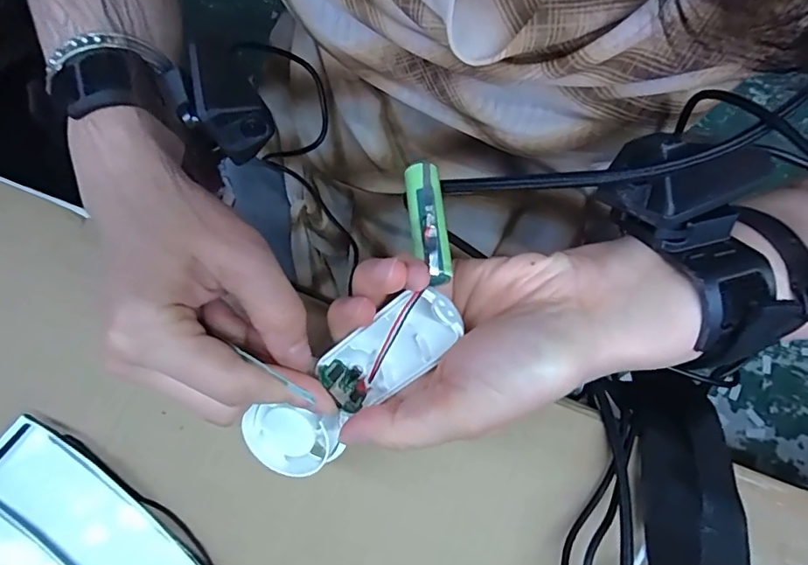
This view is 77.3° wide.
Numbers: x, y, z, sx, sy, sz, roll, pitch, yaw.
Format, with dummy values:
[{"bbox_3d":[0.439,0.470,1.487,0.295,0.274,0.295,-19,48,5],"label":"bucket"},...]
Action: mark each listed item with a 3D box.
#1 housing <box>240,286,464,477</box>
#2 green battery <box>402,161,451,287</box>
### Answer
[{"bbox_3d":[-0.024,0.043,0.209,0.108,0.024,0.032,-42,72,13],"label":"housing"},{"bbox_3d":[0.009,-0.024,0.197,0.013,0.010,0.052,-4,73,0],"label":"green battery"}]

